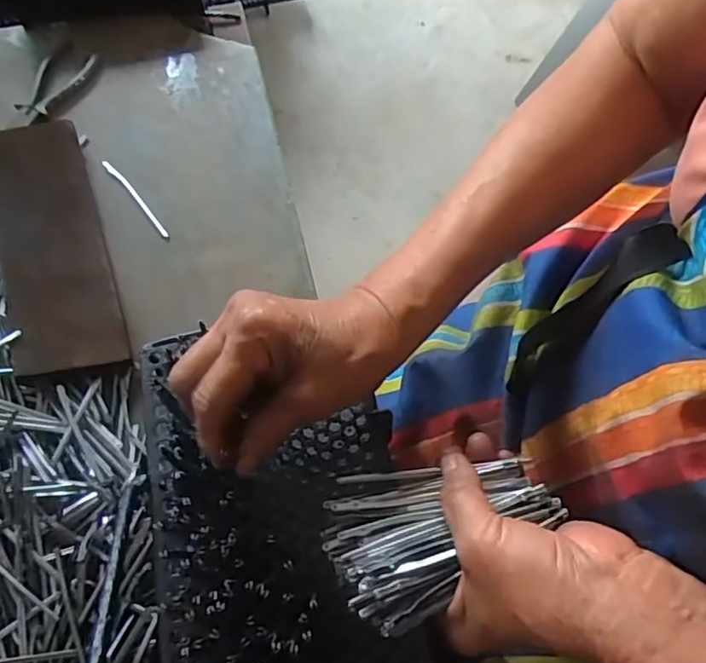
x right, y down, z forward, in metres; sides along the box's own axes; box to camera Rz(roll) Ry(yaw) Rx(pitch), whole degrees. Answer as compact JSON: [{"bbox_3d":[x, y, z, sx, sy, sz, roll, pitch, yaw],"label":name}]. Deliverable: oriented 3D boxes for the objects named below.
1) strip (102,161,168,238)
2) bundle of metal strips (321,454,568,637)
[{"bbox_3d":[-0.198,-0.122,0.547,0.008,0.008,0.104,-38,70,-13],"label":"strip"},{"bbox_3d":[0.045,0.104,0.306,0.117,0.028,0.074,-6,66,0],"label":"bundle of metal strips"}]

